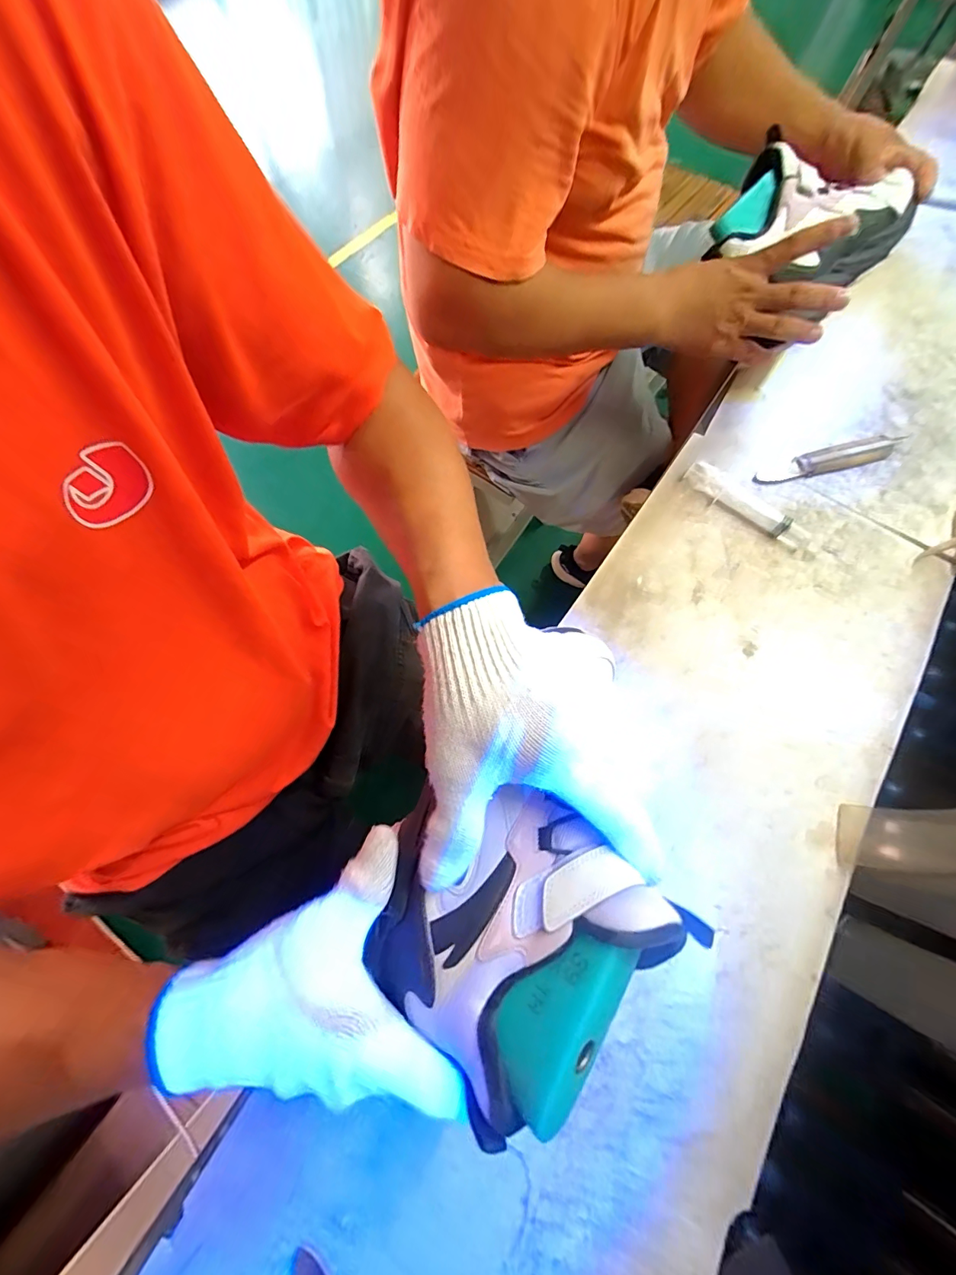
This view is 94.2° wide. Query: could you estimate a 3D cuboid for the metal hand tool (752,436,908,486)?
[{"bbox_3d":[0.393,-0.196,0.486,0.181,0.019,0.028,-17,70,-8],"label":"metal hand tool"}]

